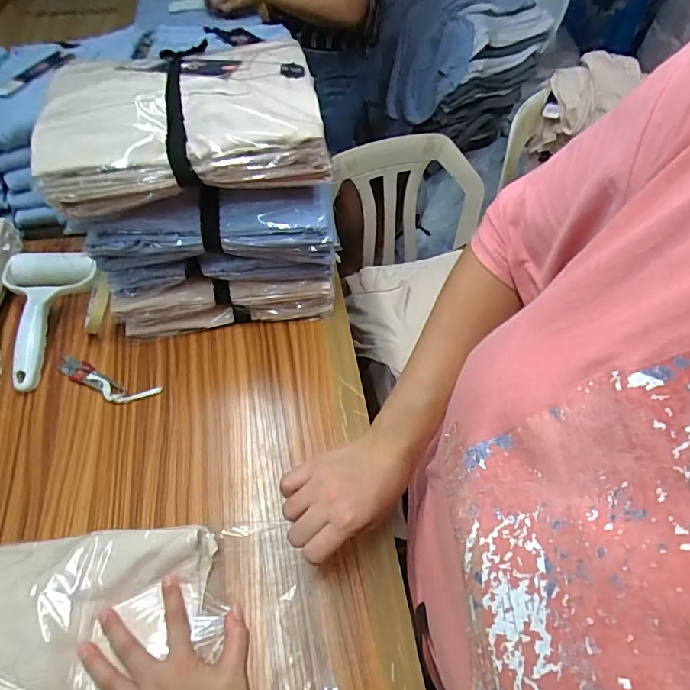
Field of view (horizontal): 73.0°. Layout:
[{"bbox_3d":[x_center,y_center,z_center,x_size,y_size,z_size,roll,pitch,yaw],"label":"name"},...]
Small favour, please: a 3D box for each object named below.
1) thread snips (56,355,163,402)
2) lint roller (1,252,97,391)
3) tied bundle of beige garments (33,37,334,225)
[{"bbox_3d":[-0.278,0.043,0.538,0.125,0.008,0.033,17,57,11],"label":"thread snips"},{"bbox_3d":[-0.351,-0.040,0.572,0.105,0.049,0.174,-19,58,-13],"label":"lint roller"},{"bbox_3d":[-0.156,-0.229,0.459,0.250,0.061,0.189,-9,56,-7],"label":"tied bundle of beige garments"}]

